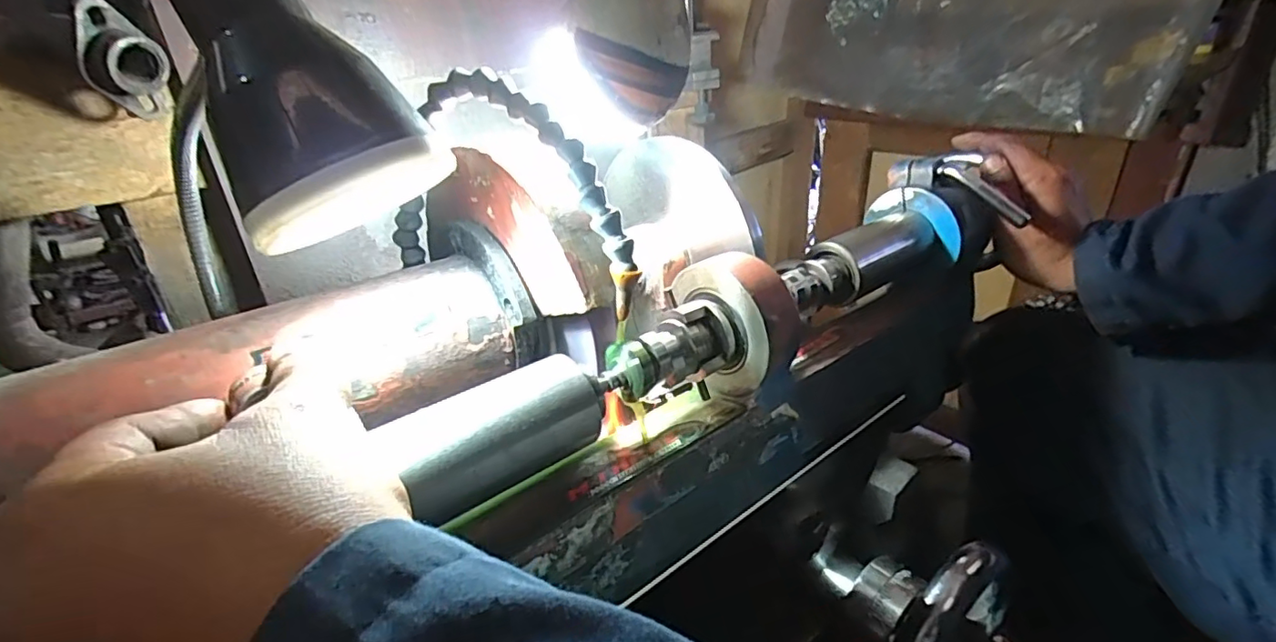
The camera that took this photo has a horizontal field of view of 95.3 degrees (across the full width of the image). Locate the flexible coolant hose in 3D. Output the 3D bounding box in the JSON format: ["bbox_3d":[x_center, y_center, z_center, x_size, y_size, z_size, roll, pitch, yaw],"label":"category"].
[{"bbox_3d":[-0.078,-0.074,0.317,0.186,0.112,0.022,14,31,29],"label":"flexible coolant hose"}]

